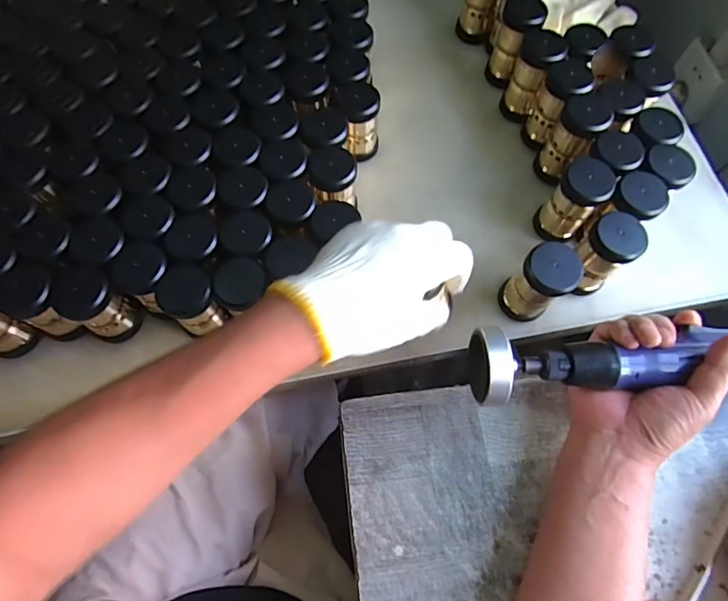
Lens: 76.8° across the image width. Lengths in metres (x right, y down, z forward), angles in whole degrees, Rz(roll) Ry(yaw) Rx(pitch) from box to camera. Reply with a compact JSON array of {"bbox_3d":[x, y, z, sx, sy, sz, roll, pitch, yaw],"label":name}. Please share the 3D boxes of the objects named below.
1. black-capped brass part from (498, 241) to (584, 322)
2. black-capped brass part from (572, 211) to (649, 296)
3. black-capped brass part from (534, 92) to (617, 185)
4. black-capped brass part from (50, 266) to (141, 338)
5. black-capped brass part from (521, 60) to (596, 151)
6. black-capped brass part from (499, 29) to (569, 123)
[{"bbox_3d":[0.156,-0.013,0.416,0.047,0.091,0.039,42,74,15],"label":"black-capped brass part"},{"bbox_3d":[0.216,-0.040,0.422,0.043,0.087,0.041,0,68,0],"label":"black-capped brass part"},{"bbox_3d":[0.211,-0.161,0.474,0.044,0.095,0.041,0,68,0],"label":"black-capped brass part"},{"bbox_3d":[-0.235,0.005,0.409,0.046,0.071,0.044,34,72,13],"label":"black-capped brass part"},{"bbox_3d":[0.203,-0.202,0.492,0.056,0.093,0.049,-26,70,-10],"label":"black-capped brass part"},{"bbox_3d":[0.187,-0.248,0.509,0.044,0.093,0.046,0,68,0],"label":"black-capped brass part"}]

